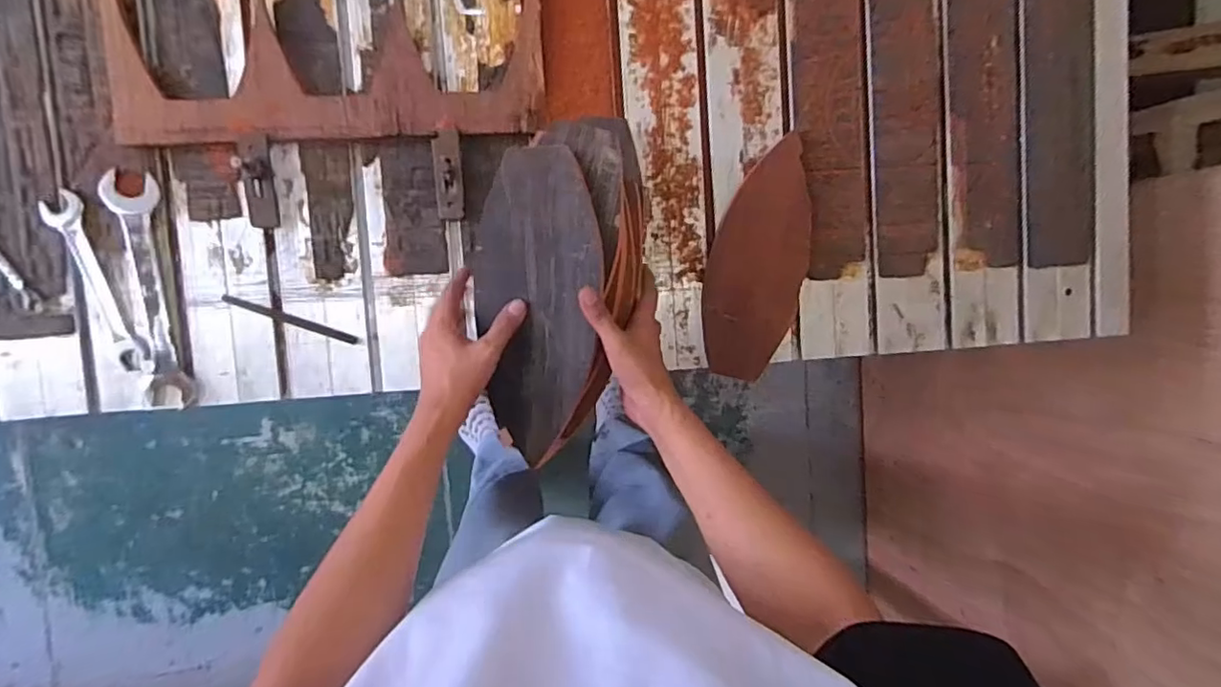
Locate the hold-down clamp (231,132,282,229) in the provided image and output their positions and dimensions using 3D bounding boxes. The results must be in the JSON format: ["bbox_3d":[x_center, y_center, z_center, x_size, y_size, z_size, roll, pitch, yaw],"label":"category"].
[{"bbox_3d":[-0.378,-0.171,0.633,0.030,0.036,0.097,-1,111,-6],"label":"hold-down clamp"}]

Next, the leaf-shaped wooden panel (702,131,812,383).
[{"bbox_3d":[0.177,-0.098,0.704,0.112,0.026,0.277,11,93,-6],"label":"leaf-shaped wooden panel"}]

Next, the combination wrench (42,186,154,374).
[{"bbox_3d":[-0.549,-0.064,0.637,0.038,0.007,0.196,-21,95,-4],"label":"combination wrench"}]

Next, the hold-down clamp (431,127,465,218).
[{"bbox_3d":[-0.180,-0.188,0.661,0.030,0.021,0.097,-4,94,-5],"label":"hold-down clamp"}]

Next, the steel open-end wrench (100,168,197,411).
[{"bbox_3d":[-0.496,-0.057,0.640,0.052,0.010,0.252,-8,94,-5],"label":"steel open-end wrench"}]

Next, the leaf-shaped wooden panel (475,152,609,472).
[{"bbox_3d":[-0.070,-0.038,0.557,0.119,0.012,0.278,4,95,13],"label":"leaf-shaped wooden panel"}]

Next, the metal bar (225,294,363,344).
[{"bbox_3d":[-0.357,-0.026,0.667,0.148,0.004,0.009,19,92,-7],"label":"metal bar"}]

